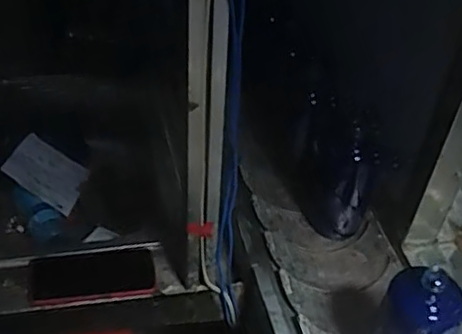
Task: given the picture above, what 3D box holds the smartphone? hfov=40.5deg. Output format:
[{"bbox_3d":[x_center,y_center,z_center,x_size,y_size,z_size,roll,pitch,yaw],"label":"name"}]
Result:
[{"bbox_3d":[-0.188,0.148,0.857,0.163,0.012,0.080,-4,42,-10],"label":"smartphone"}]

